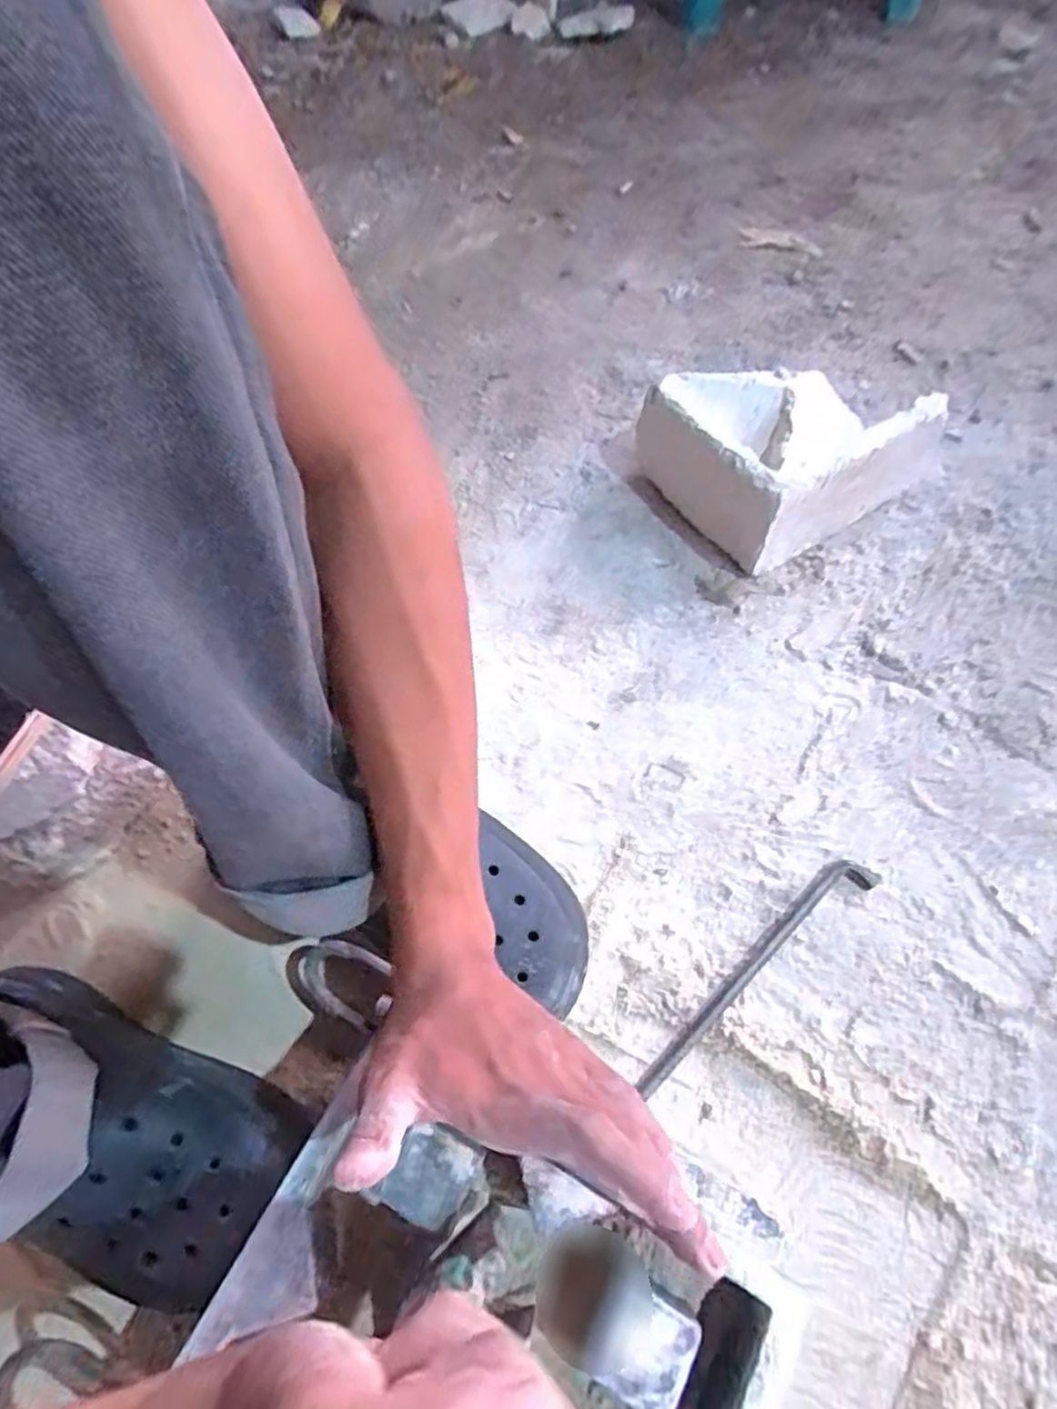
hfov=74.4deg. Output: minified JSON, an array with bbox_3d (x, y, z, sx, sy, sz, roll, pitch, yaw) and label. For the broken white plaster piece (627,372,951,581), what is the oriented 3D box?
[{"bbox_3d":[0.229,-0.239,0.625,0.203,0.100,0.174,-34,67,-14],"label":"broken white plaster piece"}]

